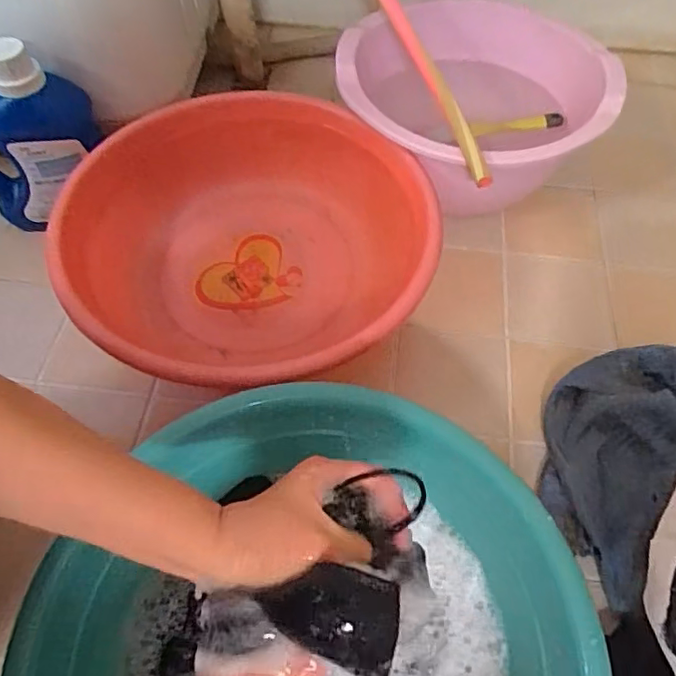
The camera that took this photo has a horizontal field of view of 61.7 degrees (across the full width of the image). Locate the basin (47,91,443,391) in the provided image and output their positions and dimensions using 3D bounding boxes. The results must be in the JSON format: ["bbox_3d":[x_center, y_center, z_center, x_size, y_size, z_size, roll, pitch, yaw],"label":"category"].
[{"bbox_3d":[-0.110,-0.121,0.727,0.430,0.135,0.441,-1,59,1],"label":"basin"}]

